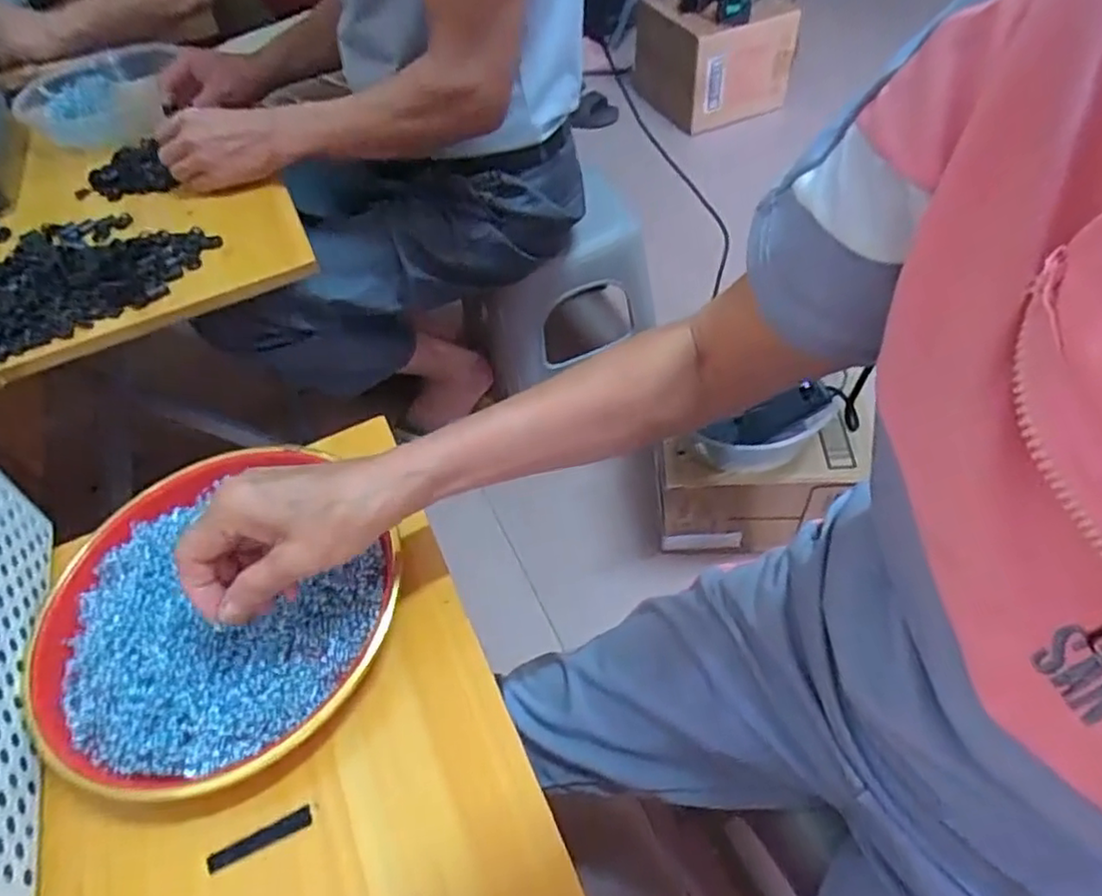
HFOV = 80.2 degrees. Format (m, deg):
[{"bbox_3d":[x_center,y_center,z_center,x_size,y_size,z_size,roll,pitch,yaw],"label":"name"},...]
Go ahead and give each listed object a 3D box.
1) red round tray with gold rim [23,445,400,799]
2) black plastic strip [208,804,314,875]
[{"bbox_3d":[-0.209,0.096,0.403,0.214,0.021,0.202,-3,53,4],"label":"red round tray with gold rim"},{"bbox_3d":[-0.152,0.203,0.339,0.054,0.004,0.010,-23,54,-11],"label":"black plastic strip"}]

